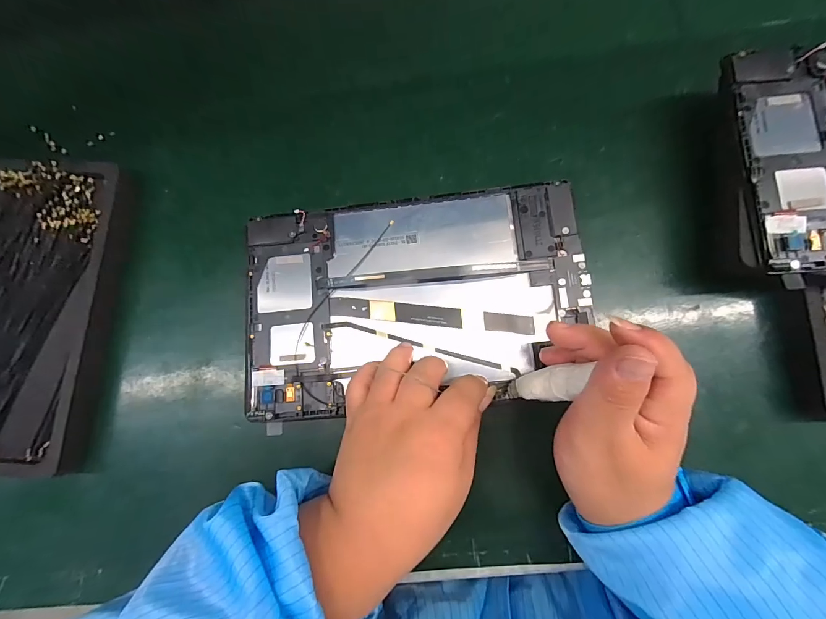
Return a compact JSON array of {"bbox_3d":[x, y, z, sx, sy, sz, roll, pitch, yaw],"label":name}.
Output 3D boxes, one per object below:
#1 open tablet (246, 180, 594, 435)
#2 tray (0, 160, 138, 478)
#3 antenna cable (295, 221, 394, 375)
[{"bbox_3d":[0.000,-0.008,0.261,0.237,0.009,0.146,-7,83,2],"label":"open tablet"},{"bbox_3d":[-0.319,0.001,0.297,0.160,0.029,0.246,3,82,6],"label":"tray"},{"bbox_3d":[-0.054,-0.014,0.264,0.016,0.004,0.128,30,86,6],"label":"antenna cable"}]

